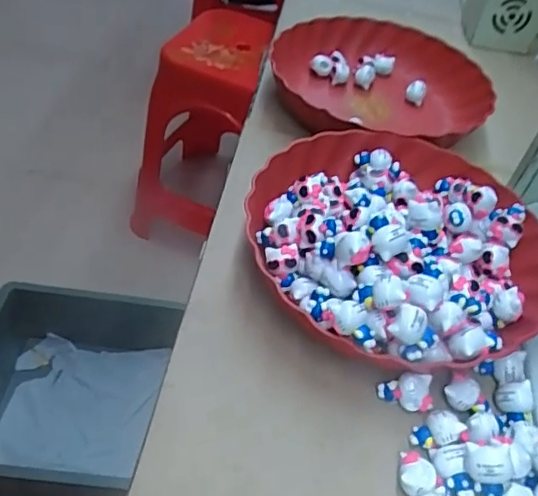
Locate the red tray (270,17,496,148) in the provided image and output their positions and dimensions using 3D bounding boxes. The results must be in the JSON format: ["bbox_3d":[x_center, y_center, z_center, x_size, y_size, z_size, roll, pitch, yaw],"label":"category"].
[{"bbox_3d":[0.126,-0.176,0.636,0.244,0.065,0.236,0,47,-10],"label":"red tray"}]

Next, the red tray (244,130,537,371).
[{"bbox_3d":[0.105,-0.015,0.454,0.246,0.077,0.233,-23,55,-28],"label":"red tray"}]

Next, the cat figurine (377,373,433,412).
[{"bbox_3d":[0.094,0.099,0.384,0.035,0.021,0.019,8,46,-2],"label":"cat figurine"}]

